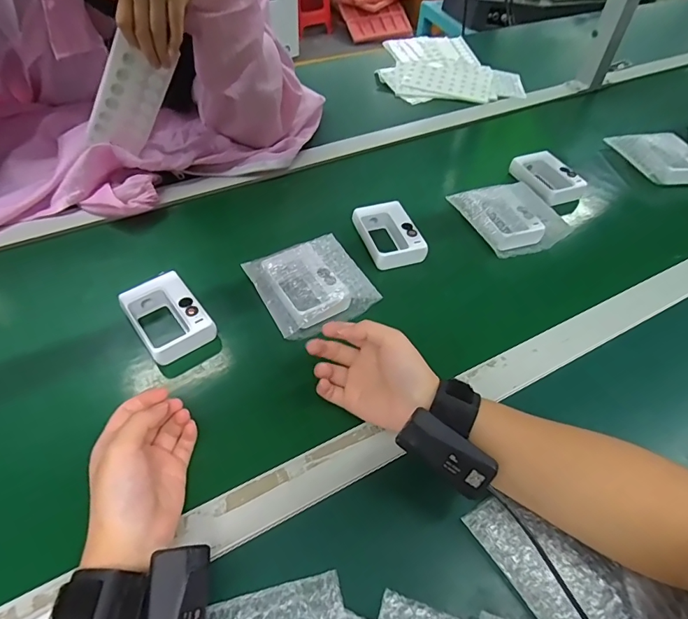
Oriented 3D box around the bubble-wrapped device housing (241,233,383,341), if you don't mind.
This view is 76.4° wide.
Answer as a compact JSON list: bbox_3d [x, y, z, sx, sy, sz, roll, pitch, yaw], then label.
[{"bbox_3d":[-0.037,-0.029,0.492,0.113,0.037,0.112,-21,54,-19],"label":"bubble-wrapped device housing"}]

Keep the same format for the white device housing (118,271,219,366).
[{"bbox_3d":[-0.185,0.008,0.460,0.066,0.029,0.101,-31,57,-25],"label":"white device housing"}]

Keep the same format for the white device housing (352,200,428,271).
[{"bbox_3d":[0.057,-0.095,0.553,0.064,0.026,0.097,-15,52,-14],"label":"white device housing"}]

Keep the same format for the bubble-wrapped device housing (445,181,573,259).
[{"bbox_3d":[0.220,-0.124,0.584,0.115,0.039,0.117,-13,51,-13],"label":"bubble-wrapped device housing"}]

